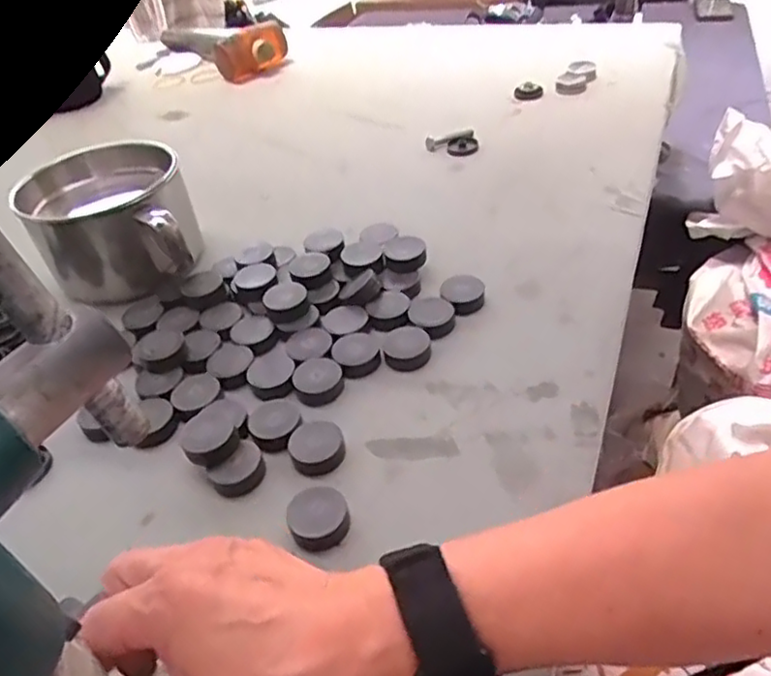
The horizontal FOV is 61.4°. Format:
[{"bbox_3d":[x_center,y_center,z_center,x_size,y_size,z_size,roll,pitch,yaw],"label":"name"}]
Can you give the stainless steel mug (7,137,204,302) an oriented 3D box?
[{"bbox_3d":[-0.228,-0.093,0.545,0.128,0.088,0.129,-12,40,-6],"label":"stainless steel mug"}]

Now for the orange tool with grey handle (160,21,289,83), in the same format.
[{"bbox_3d":[-0.257,-0.474,1.026,0.107,0.056,0.287,-28,44,-23],"label":"orange tool with grey handle"}]

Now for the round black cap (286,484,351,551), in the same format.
[{"bbox_3d":[-0.036,0.098,0.354,0.032,0.016,0.031,-4,40,3],"label":"round black cap"}]

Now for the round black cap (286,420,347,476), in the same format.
[{"bbox_3d":[-0.042,0.065,0.393,0.034,0.010,0.034,-4,40,3],"label":"round black cap"}]

